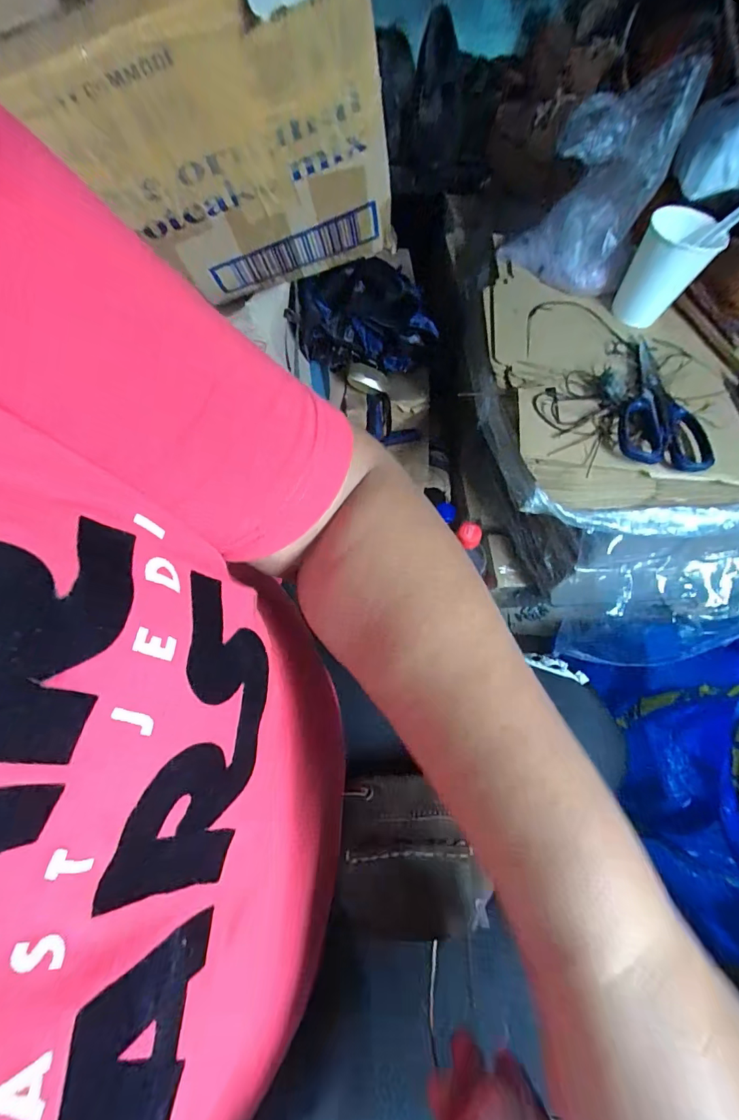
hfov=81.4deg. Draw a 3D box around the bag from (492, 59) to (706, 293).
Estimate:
[{"bbox_3d":[0.230,-0.388,0.437,0.129,0.164,0.094,30,67,13],"label":"bag"}]

